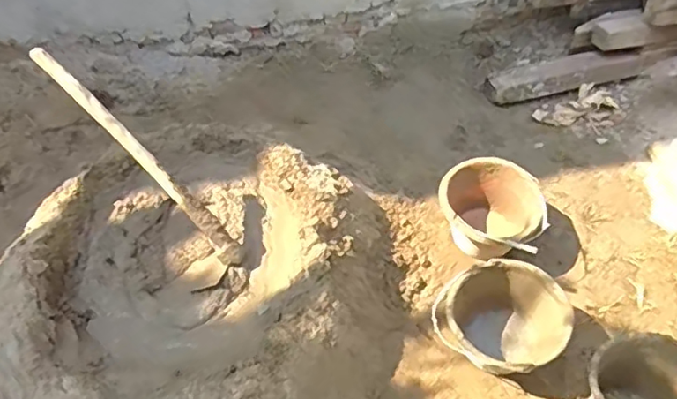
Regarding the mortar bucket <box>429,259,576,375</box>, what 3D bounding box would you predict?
[{"bbox_3d":[0.415,0.326,1.515,0.291,0.209,0.286,1,52,-1],"label":"mortar bucket"}]

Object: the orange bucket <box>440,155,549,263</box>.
[{"bbox_3d":[0.451,0.046,1.736,0.309,0.203,0.298,1,52,-1],"label":"orange bucket"}]

